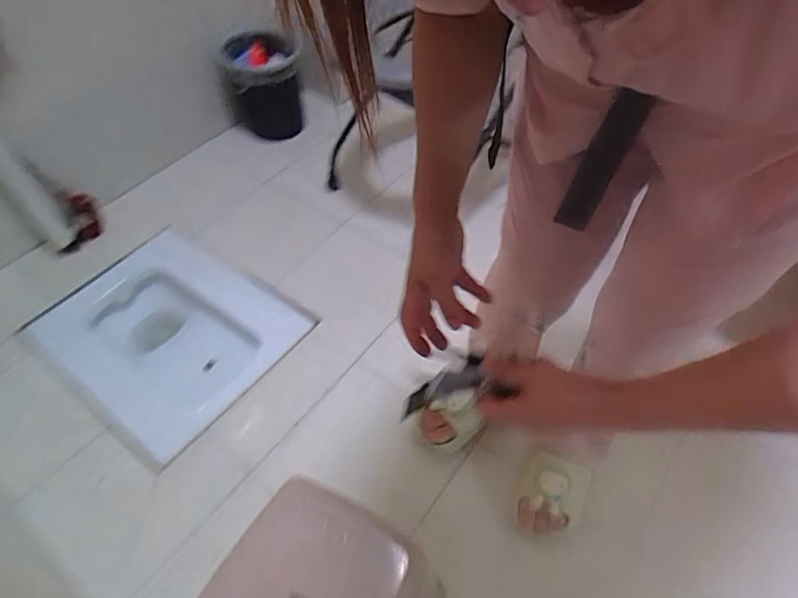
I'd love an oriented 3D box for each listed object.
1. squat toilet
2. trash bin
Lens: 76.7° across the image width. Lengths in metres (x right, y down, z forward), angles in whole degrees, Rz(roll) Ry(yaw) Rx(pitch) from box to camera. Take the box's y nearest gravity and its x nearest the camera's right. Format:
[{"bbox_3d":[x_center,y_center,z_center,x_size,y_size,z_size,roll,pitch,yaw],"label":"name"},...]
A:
[{"bbox_3d":[-0.536,0.077,1.228,0.594,0.156,0.491,29,58,22],"label":"squat toilet"},{"bbox_3d":[-0.424,-0.658,1.587,0.232,0.268,0.232,-17,51,-11],"label":"trash bin"}]

